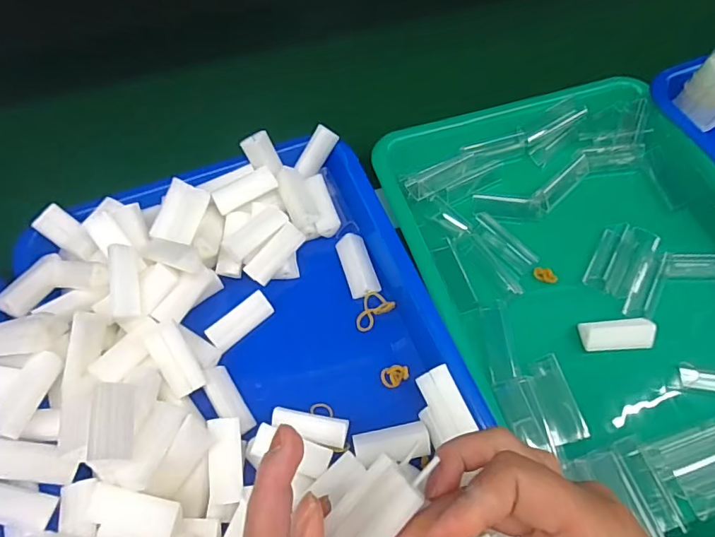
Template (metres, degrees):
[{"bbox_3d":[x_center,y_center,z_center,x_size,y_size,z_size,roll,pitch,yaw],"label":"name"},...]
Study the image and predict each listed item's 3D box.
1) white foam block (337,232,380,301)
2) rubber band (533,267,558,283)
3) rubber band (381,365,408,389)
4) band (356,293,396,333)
[{"bbox_3d":[0.001,-0.002,0.356,0.022,0.011,0.046,-15,72,-9],"label":"white foam block"},{"bbox_3d":[0.138,0.004,0.360,0.017,0.004,0.011,17,64,8],"label":"rubber band"},{"bbox_3d":[0.024,0.070,0.324,0.018,0.005,0.014,-14,64,-8],"label":"rubber band"},{"bbox_3d":[0.012,0.032,0.343,0.022,0.004,0.029,16,80,20],"label":"band"}]

